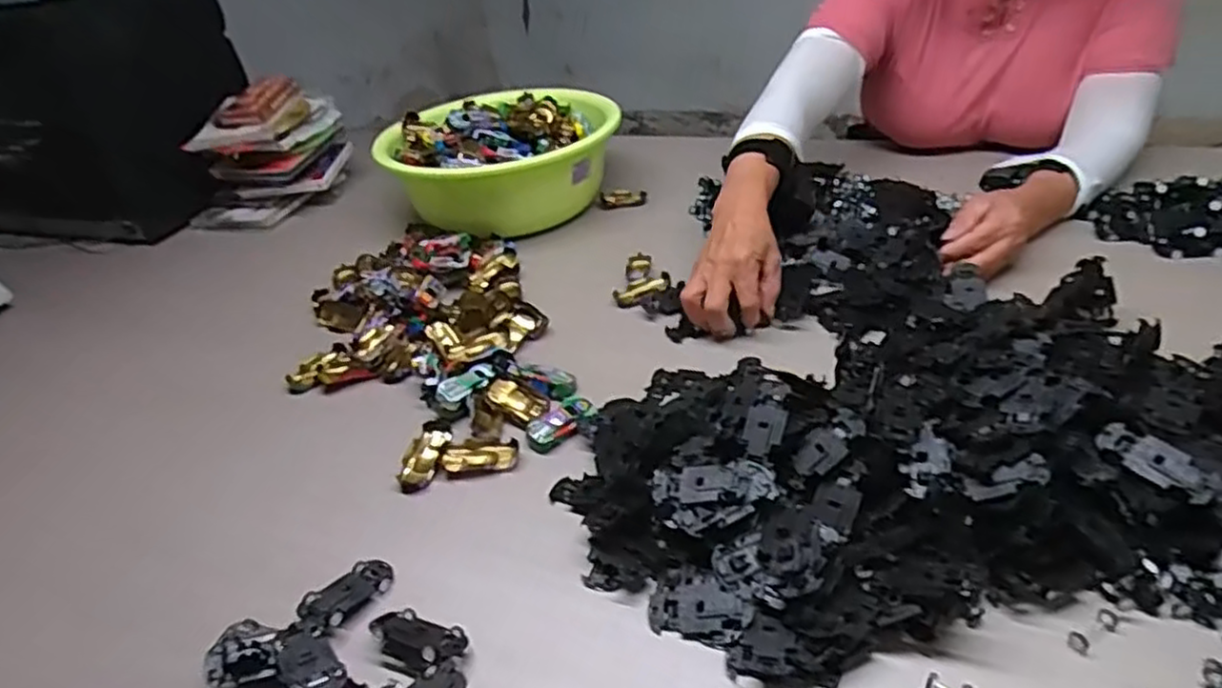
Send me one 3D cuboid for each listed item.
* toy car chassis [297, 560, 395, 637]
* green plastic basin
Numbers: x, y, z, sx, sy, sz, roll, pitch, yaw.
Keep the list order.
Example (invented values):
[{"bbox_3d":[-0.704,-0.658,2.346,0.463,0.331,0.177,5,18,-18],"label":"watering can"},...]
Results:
[{"bbox_3d":[-0.178,0.169,0.494,0.031,0.022,0.065,19,43,32],"label":"toy car chassis"},{"bbox_3d":[-0.151,-0.247,0.985,0.283,0.121,0.283,-5,35,3],"label":"green plastic basin"}]

